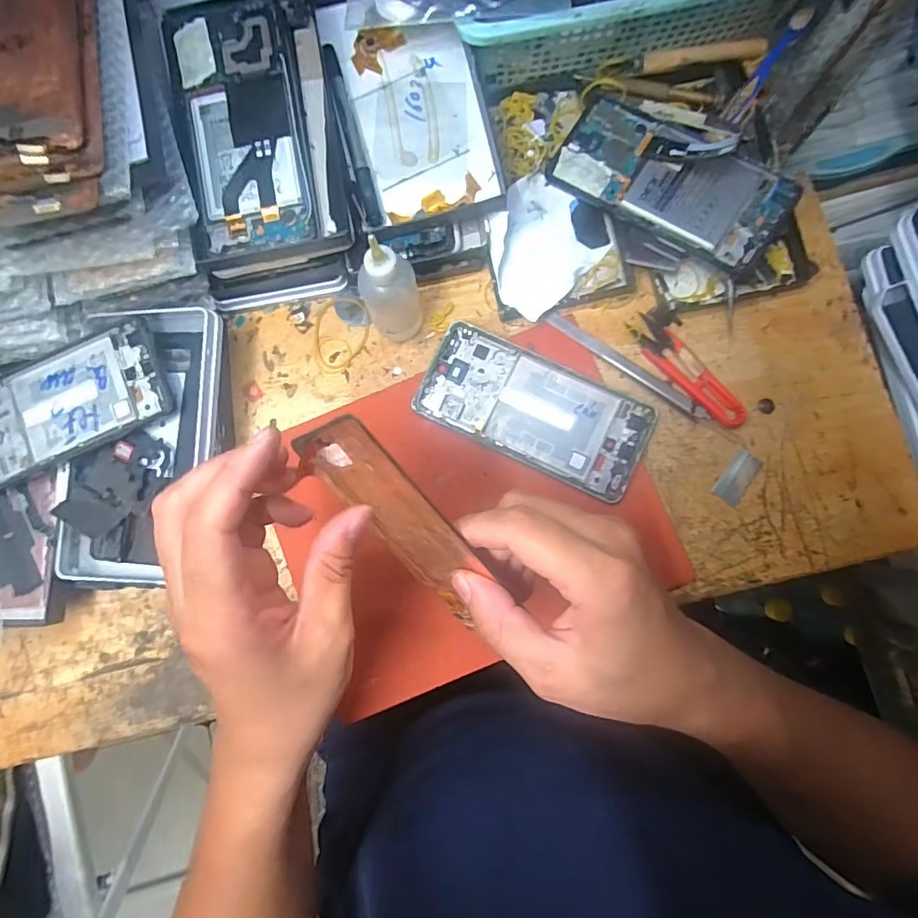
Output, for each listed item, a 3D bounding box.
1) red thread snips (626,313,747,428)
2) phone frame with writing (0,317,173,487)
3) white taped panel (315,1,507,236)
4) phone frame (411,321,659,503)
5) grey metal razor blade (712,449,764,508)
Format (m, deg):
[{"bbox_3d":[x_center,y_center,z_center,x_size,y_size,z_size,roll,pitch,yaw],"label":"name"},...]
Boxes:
[{"bbox_3d":[0.161,-0.063,0.354,0.026,0.016,0.099,-37,87,-2],"label":"red thread snips"},{"bbox_3d":[-0.271,-0.035,0.340,0.151,0.009,0.069,-24,86,-1],"label":"phone frame with writing"},{"bbox_3d":[-0.029,-0.238,0.346,0.091,0.013,0.151,-14,87,2],"label":"white taped panel"},{"bbox_3d":[0.052,-0.035,0.350,0.159,0.013,0.071,26,87,2],"label":"phone frame"},{"bbox_3d":[0.191,0.012,0.343,0.019,0.005,0.037,32,87,2],"label":"grey metal razor blade"}]

